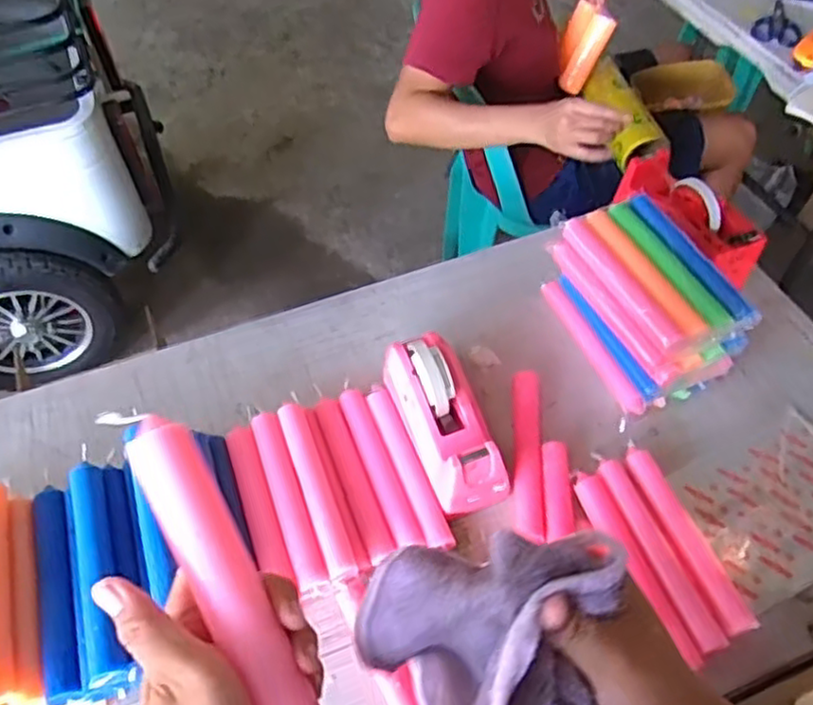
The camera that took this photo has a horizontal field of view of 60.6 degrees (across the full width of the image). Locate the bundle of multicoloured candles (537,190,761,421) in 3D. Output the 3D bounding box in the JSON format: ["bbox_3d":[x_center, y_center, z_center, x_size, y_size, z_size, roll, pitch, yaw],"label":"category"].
[{"bbox_3d":[0.260,-0.055,0.782,0.111,0.129,0.200,-21,57,-13],"label":"bundle of multicoloured candles"}]

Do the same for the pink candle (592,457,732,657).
[{"bbox_3d":[0.239,0.188,0.680,0.025,0.022,0.207,-18,56,-11],"label":"pink candle"}]

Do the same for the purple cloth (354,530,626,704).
[{"bbox_3d":[0.032,0.127,0.291,0.108,0.059,0.097,3,55,4],"label":"purple cloth"}]

